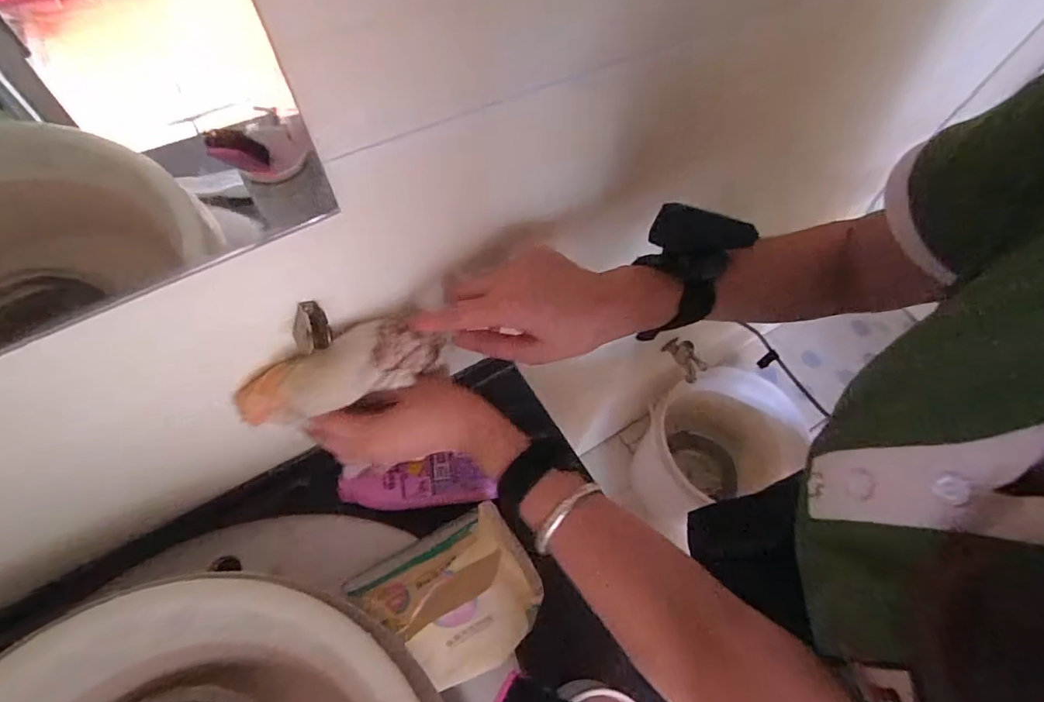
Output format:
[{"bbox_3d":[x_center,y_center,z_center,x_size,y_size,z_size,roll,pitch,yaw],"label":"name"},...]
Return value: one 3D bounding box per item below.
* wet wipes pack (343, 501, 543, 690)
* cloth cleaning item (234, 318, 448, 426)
[{"bbox_3d":[-0.057,0.202,0.439,0.132,0.069,0.125,-34,69,-20],"label":"wet wipes pack"},{"bbox_3d":[-0.128,0.014,0.365,0.141,0.028,0.046,-20,65,-9],"label":"cloth cleaning item"}]

